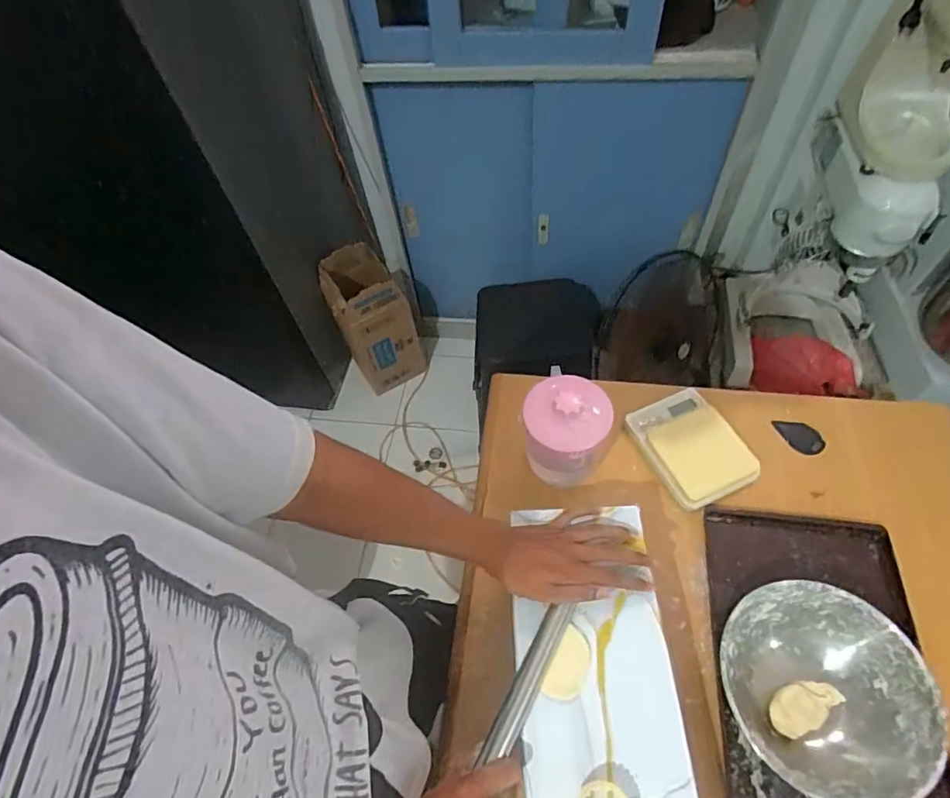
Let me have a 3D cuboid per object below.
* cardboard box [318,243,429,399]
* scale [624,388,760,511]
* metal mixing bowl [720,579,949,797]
[{"bbox_3d":[-0.315,-0.237,1.685,0.216,0.443,0.247,-26,59,-12],"label":"cardboard box"},{"bbox_3d":[0.332,0.072,0.816,0.134,0.040,0.179,-22,58,-9],"label":"scale"},{"bbox_3d":[0.396,0.331,0.605,0.206,0.079,0.211,-2,57,4],"label":"metal mixing bowl"}]

